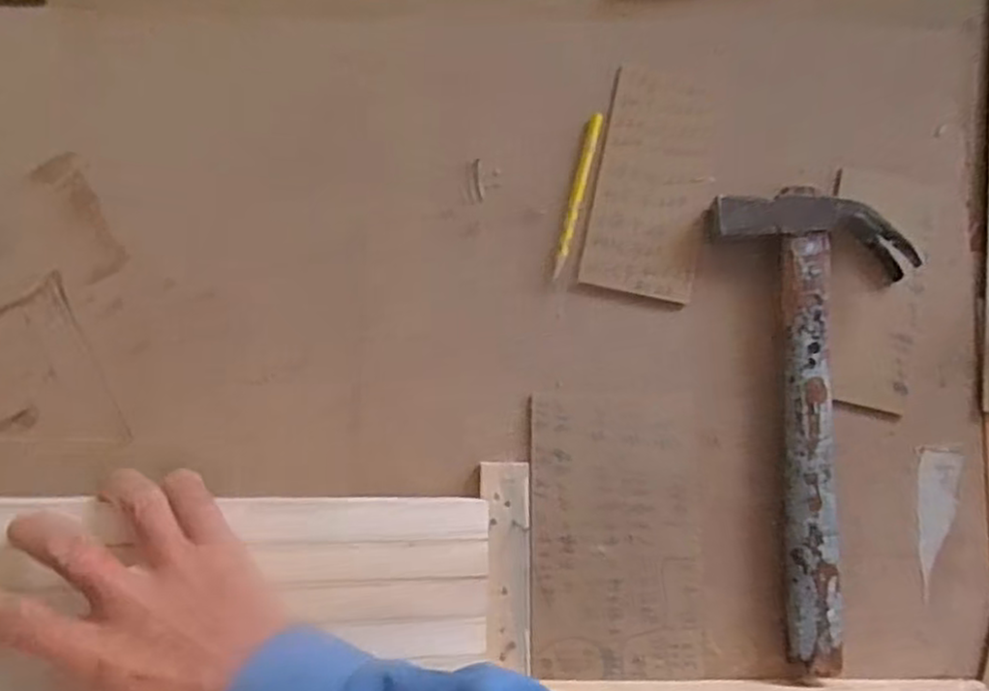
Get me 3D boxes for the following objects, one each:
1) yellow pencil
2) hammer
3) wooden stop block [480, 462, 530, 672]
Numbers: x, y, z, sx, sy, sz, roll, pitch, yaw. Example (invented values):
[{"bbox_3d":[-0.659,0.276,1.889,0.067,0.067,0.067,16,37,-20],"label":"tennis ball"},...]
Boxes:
[{"bbox_3d":[0.055,-0.101,0.491,0.009,0.004,0.113,15,84,-1],"label":"yellow pencil"},{"bbox_3d":[0.217,0.042,0.460,0.112,0.025,0.288,-7,84,-3],"label":"hammer"},{"bbox_3d":[0.008,0.133,0.453,0.028,0.014,0.121,-1,84,-2],"label":"wooden stop block"}]

